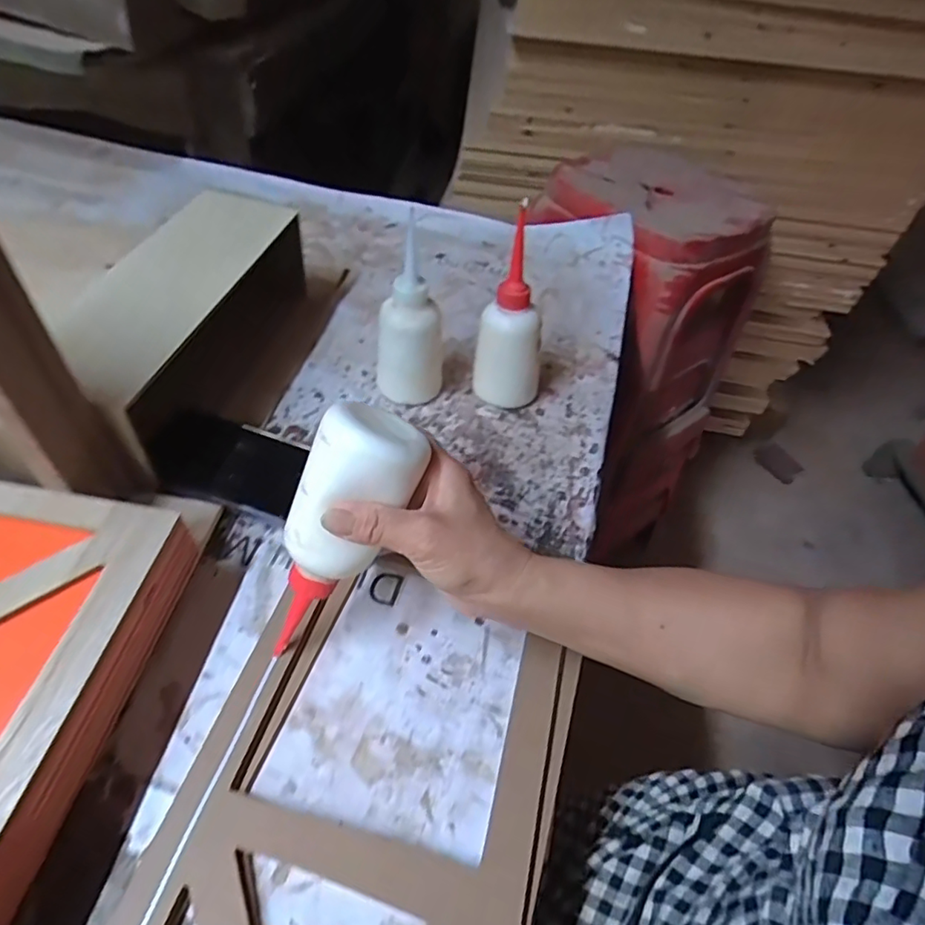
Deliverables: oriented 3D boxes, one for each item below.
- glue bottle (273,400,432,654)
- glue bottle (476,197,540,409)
[{"bbox_3d":[-0.075,0.050,0.346,0.049,0.165,0.052,37,25,24],"label":"glue bottle"},{"bbox_3d":[0.044,-0.119,0.515,0.058,0.163,0.053,8,48,1],"label":"glue bottle"}]

